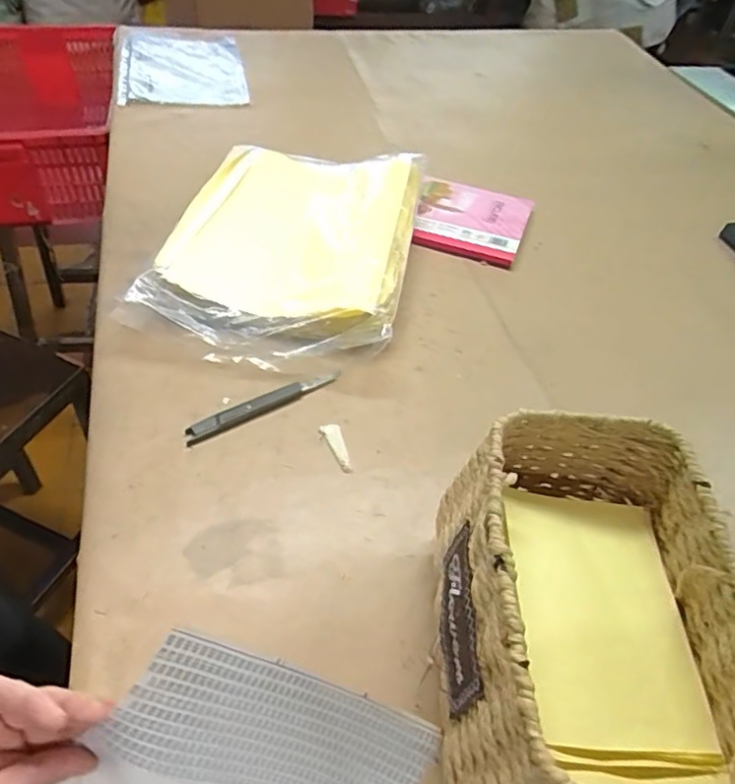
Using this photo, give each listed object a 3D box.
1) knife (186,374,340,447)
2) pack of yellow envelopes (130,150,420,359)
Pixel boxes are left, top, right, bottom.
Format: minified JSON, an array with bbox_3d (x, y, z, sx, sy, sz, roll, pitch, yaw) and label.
[{"bbox_3d":[-0.103,0.012,0.614,0.162,0.009,0.022,-24,55,-24],"label":"knife"},{"bbox_3d":[-0.089,-0.181,0.754,0.275,0.067,0.371,10,48,3],"label":"pack of yellow envelopes"}]

